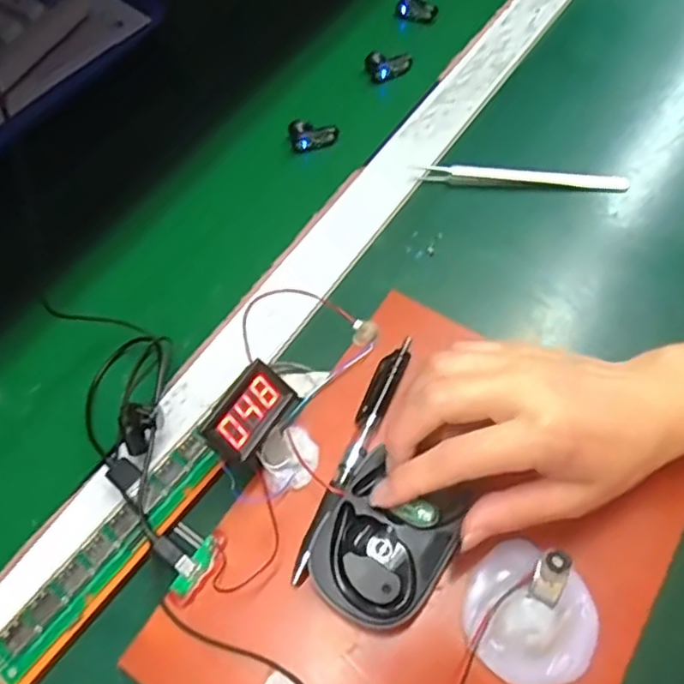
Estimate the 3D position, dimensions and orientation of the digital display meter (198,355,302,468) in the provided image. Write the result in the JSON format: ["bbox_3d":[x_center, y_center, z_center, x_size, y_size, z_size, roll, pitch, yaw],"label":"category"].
[{"bbox_3d":[-0.048,0.036,0.321,0.029,0.018,0.047,46,62,-13],"label":"digital display meter"}]

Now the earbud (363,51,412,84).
[{"bbox_3d":[0.037,-0.220,0.514,0.037,0.015,0.020,3,62,4],"label":"earbud"}]

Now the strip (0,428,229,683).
[{"bbox_3d":[-0.118,0.109,0.329,0.027,0.006,0.147,43,70,-4],"label":"strip"}]

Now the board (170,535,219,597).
[{"bbox_3d":[-0.074,0.115,0.328,0.011,0.005,0.031,27,66,15],"label":"board"}]

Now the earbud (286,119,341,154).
[{"bbox_3d":[-0.022,-0.159,0.486,0.036,0.017,0.021,-10,62,-3],"label":"earbud"}]

